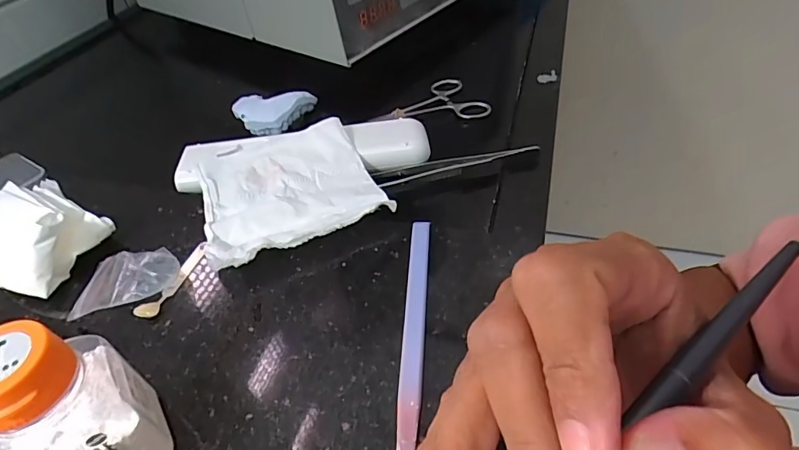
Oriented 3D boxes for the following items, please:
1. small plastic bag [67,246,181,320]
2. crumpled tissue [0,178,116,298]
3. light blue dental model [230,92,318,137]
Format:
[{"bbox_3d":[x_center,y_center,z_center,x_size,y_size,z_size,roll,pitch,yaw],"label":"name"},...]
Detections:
[{"bbox_3d":[-0.144,0.030,0.242,0.052,0.016,0.027,-21,45,-14],"label":"small plastic bag"},{"bbox_3d":[-0.214,0.001,0.267,0.089,0.033,0.060,20,50,26],"label":"crumpled tissue"},{"bbox_3d":[-0.106,-0.095,0.390,0.065,0.019,0.040,-5,44,3],"label":"light blue dental model"}]

